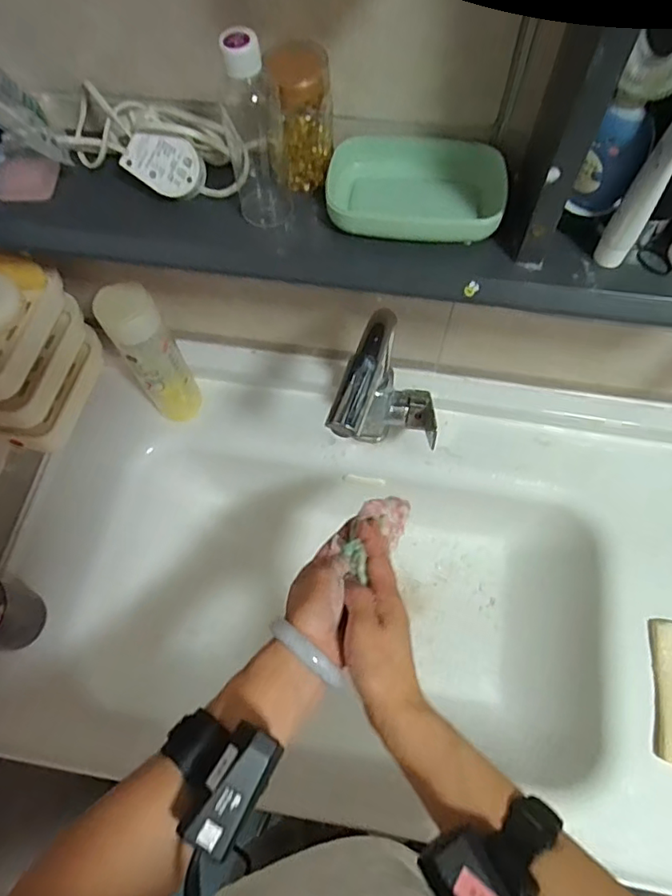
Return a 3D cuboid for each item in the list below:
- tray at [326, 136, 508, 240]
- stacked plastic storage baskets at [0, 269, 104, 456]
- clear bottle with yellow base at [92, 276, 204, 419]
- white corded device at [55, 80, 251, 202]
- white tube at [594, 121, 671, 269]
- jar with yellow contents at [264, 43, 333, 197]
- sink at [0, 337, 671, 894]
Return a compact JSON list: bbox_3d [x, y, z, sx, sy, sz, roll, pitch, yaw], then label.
[{"bbox_3d":[0.058,-0.185,0.399,0.125,0.025,0.081,5,67,4],"label":"tray"},{"bbox_3d":[-0.325,-0.089,0.569,0.084,0.138,0.150,12,67,7],"label":"stacked plastic storage baskets"},{"bbox_3d":[-0.208,-0.102,0.636,0.056,0.204,0.049,-28,68,-10],"label":"clear bottle with yellow base"},{"bbox_3d":[-0.140,-0.226,0.412,0.158,0.039,0.065,17,68,9],"label":"white corded device"},{"bbox_3d":[0.190,-0.157,0.335,0.020,0.106,0.031,30,71,14],"label":"white tube"},{"bbox_3d":[-0.021,-0.231,0.383,0.038,0.089,0.044,19,68,10],"label":"jar with yellow contents"},{"bbox_3d":[0.019,0.160,0.680,0.787,0.174,0.501,7,67,5],"label":"sink"}]

